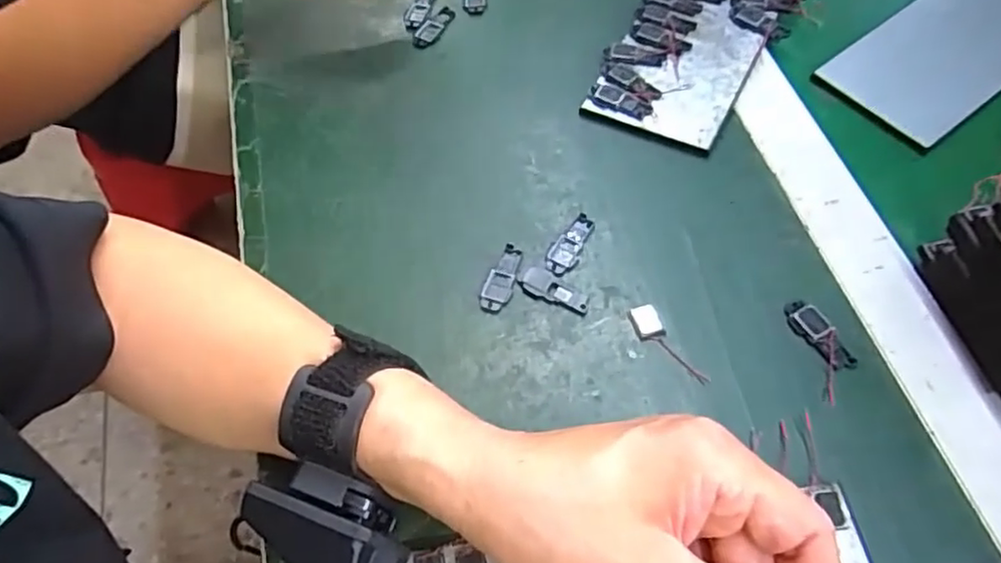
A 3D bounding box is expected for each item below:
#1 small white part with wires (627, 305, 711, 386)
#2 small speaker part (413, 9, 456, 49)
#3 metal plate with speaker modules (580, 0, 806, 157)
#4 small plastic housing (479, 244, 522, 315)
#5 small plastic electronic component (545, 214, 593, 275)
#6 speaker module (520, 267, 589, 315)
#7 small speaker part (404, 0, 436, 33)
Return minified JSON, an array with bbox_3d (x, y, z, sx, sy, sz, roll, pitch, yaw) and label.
[{"bbox_3d":[0.081,0.032,0.330,0.014,0.004,0.049,-28,62,-11],"label":"small white part with wires"},{"bbox_3d":[-0.046,-0.175,0.458,0.015,0.004,0.038,28,66,18],"label":"small speaker part"},{"bbox_3d":[0.132,-0.163,0.434,0.088,0.012,0.191,26,66,18],"label":"metal plate with speaker modules"},{"bbox_3d":[0.001,-0.002,0.353,0.014,0.004,0.040,16,63,13],"label":"small plastic housing"},{"bbox_3d":[0.038,-0.020,0.362,0.015,0.004,0.040,27,66,18],"label":"small plastic electronic component"},{"bbox_3d":[0.029,0.004,0.348,0.038,0.004,0.014,26,65,18],"label":"speaker module"},{"bbox_3d":[-0.056,-0.190,0.468,0.015,0.004,0.041,15,63,13],"label":"small speaker part"}]

